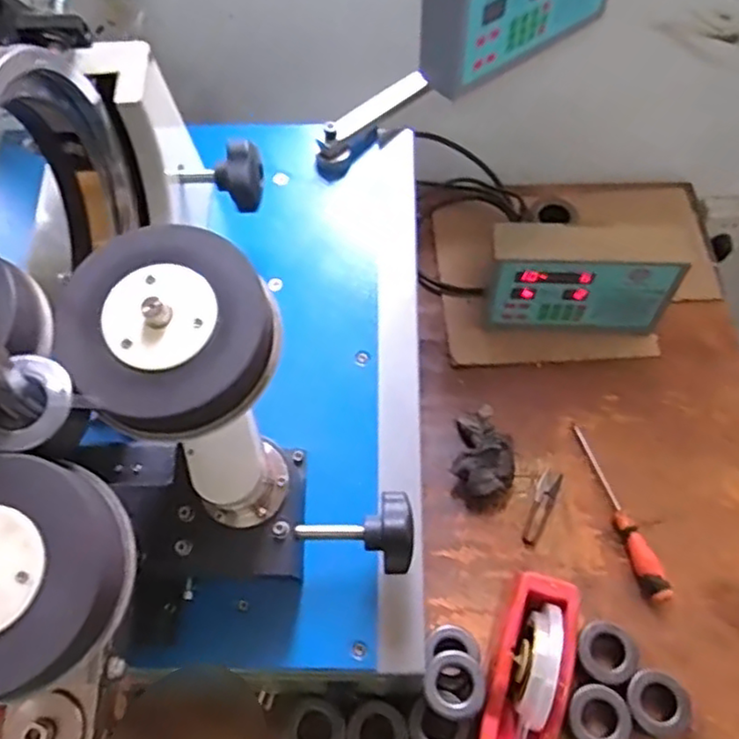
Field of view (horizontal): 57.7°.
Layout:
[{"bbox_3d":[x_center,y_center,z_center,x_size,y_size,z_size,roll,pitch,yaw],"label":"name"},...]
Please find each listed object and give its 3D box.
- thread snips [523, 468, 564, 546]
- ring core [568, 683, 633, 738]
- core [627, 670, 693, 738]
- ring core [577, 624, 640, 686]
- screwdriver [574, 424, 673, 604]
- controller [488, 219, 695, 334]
[{"bbox_3d":[0.207,0.165,0.805,0.025,0.004,0.097,23,65,15],"label":"thread snips"},{"bbox_3d":[0.230,0.354,0.678,0.060,0.041,0.061,-2,61,3],"label":"ring core"},{"bbox_3d":[0.292,0.341,0.683,0.060,0.046,0.061,-2,61,3],"label":"core"},{"bbox_3d":[0.248,0.300,0.706,0.060,0.040,0.057,-2,61,3],"label":"ring core"},{"bbox_3d":[0.290,0.162,0.786,0.025,0.031,0.220,-15,62,-5],"label":"screwdriver"},{"bbox_3d":[0.263,-0.108,0.854,0.223,0.150,0.073,5,62,6],"label":"controller"}]

